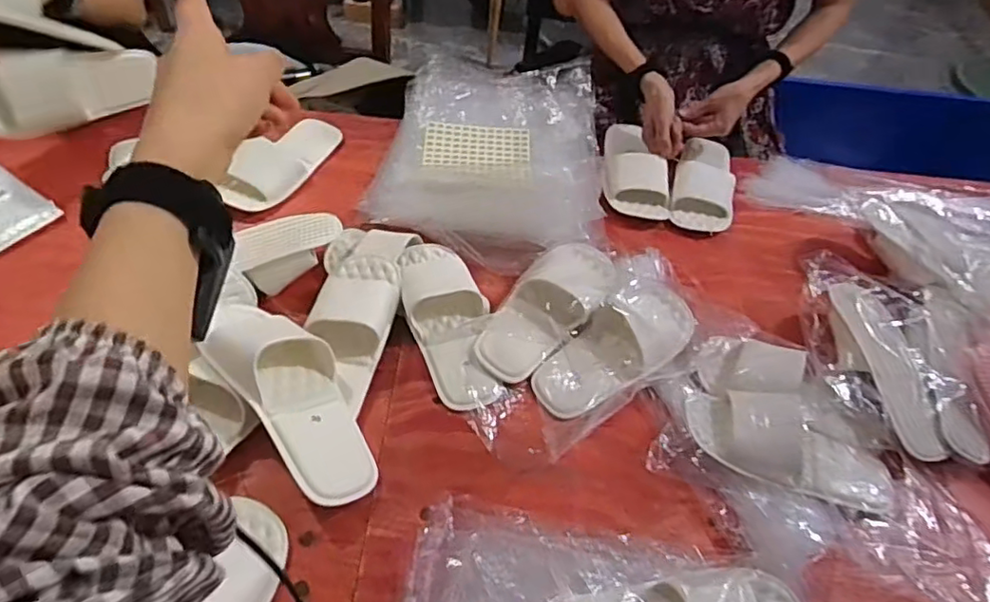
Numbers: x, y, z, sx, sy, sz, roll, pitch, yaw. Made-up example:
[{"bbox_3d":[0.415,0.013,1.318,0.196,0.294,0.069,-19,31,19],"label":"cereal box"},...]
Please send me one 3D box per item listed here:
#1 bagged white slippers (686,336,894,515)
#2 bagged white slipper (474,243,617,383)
[{"bbox_3d":[0.346,0.131,0.703,0.230,0.067,0.183,20,52,10],"label":"bagged white slippers"},{"bbox_3d":[0.076,-0.001,0.772,0.113,0.064,0.232,26,54,15],"label":"bagged white slipper"}]

